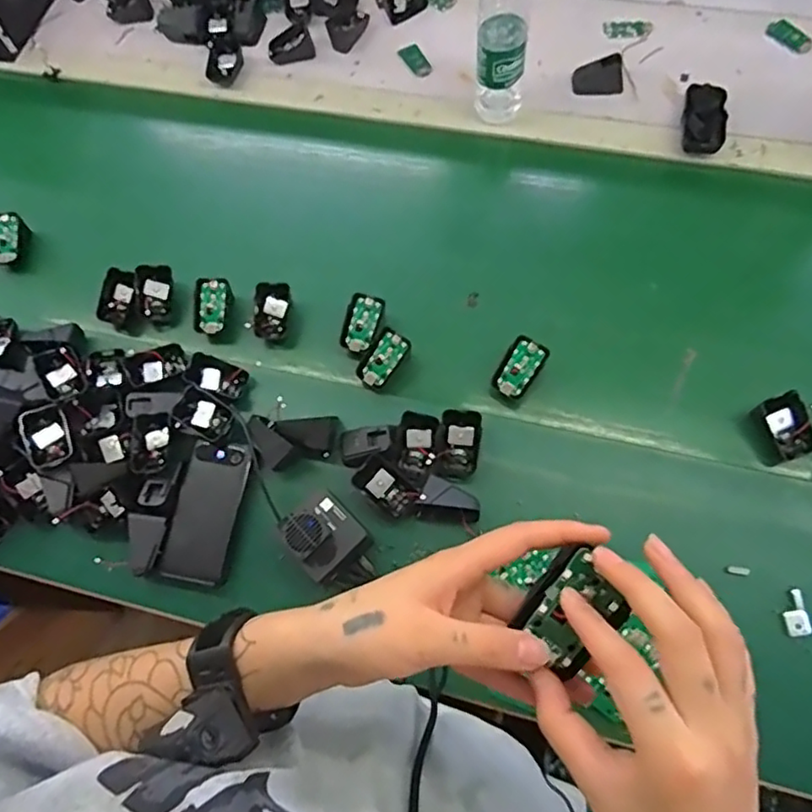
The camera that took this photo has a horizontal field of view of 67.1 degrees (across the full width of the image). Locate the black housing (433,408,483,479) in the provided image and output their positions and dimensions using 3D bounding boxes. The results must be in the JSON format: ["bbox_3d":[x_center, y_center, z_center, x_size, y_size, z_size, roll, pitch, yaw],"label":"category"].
[{"bbox_3d":[0.059,0.041,0.676,0.044,0.022,0.073,8,98,7],"label":"black housing"}]

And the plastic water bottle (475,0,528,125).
[{"bbox_3d":[0.118,-0.448,0.748,0.063,0.226,0.055,3,70,5],"label":"plastic water bottle"}]

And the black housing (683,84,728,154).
[{"bbox_3d":[0.391,-0.373,0.804,0.053,0.029,0.096,11,71,8],"label":"black housing"}]

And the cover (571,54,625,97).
[{"bbox_3d":[0.266,-0.457,0.854,0.070,0.048,0.014,1,32,27],"label":"cover"}]

